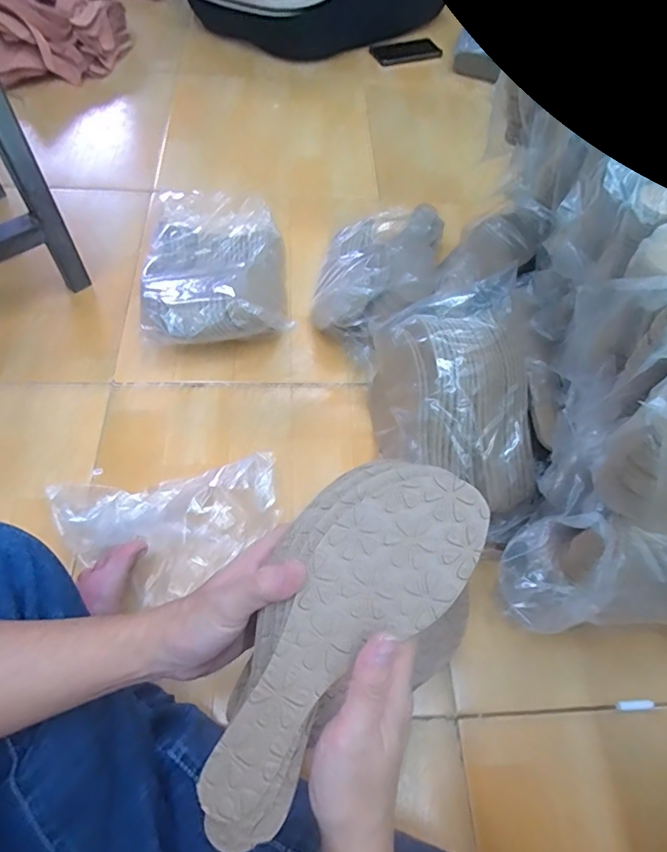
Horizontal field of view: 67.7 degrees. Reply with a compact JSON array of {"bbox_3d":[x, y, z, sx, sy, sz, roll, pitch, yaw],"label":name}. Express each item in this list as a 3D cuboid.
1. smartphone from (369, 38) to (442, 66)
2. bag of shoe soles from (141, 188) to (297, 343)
[{"bbox_3d":[0.170,-0.878,1.164,0.168,0.008,0.088,-16,63,-12],"label":"smartphone"},{"bbox_3d":[-0.170,-0.239,0.730,0.192,0.079,0.293,-7,61,-7],"label":"bag of shoe soles"}]

